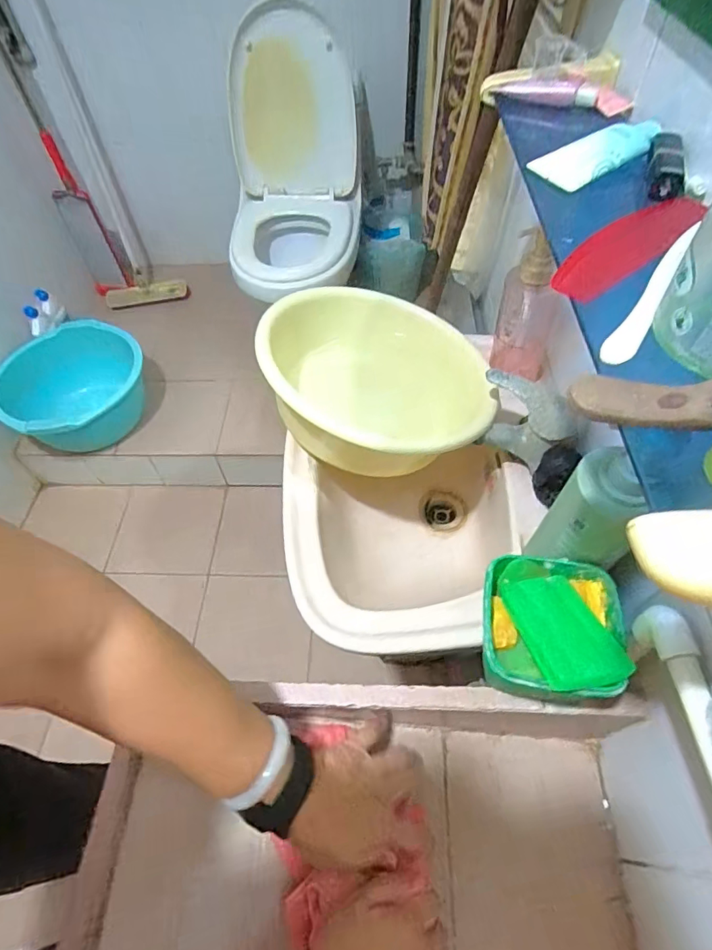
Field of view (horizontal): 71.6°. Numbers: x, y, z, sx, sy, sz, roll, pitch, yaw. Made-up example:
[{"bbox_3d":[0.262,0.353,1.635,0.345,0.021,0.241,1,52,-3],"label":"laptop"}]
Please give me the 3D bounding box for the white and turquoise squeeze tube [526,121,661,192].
[{"bbox_3d":[0.202,-0.265,0.409,0.102,0.018,0.044,-18,56,7],"label":"white and turquoise squeeze tube"}]

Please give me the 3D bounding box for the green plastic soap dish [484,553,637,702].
[{"bbox_3d":[0.169,0.129,0.424,0.115,0.041,0.120,6,56,8],"label":"green plastic soap dish"}]

